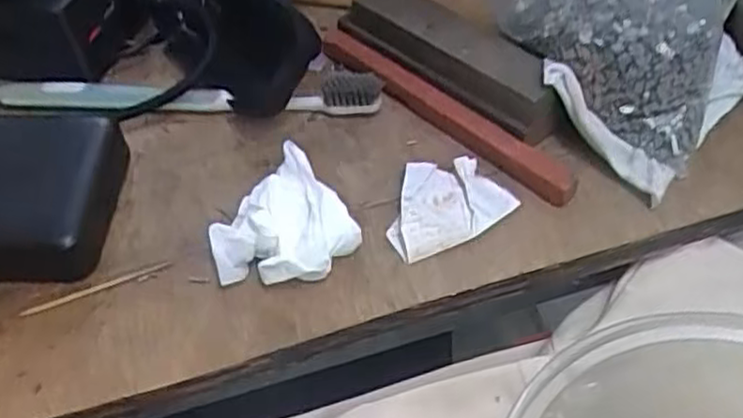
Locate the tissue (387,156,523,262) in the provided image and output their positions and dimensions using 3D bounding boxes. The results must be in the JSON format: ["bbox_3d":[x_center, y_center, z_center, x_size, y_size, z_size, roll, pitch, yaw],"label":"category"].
[{"bbox_3d":[0.029,-0.004,0.300,0.051,0.009,0.038,-19,52,-13],"label":"tissue"}]

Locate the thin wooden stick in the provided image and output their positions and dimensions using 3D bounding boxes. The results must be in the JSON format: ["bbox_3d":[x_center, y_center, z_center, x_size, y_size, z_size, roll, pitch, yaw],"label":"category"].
[{"bbox_3d":[-0.107,0.030,0.285,0.058,0.004,0.004,-18,52,-12],"label":"thin wooden stick"}]

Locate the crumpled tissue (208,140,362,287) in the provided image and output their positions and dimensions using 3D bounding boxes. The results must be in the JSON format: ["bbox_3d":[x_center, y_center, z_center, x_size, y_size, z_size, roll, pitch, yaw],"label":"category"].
[{"bbox_3d":[-0.033,0.008,0.282,0.045,0.030,0.050,29,57,24],"label":"crumpled tissue"}]

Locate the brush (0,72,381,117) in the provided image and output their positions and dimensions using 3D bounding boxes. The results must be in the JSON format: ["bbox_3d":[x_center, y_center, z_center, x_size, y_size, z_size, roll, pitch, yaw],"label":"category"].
[{"bbox_3d":[-0.086,-0.053,0.340,0.178,0.015,0.016,0,50,2],"label":"brush"}]

